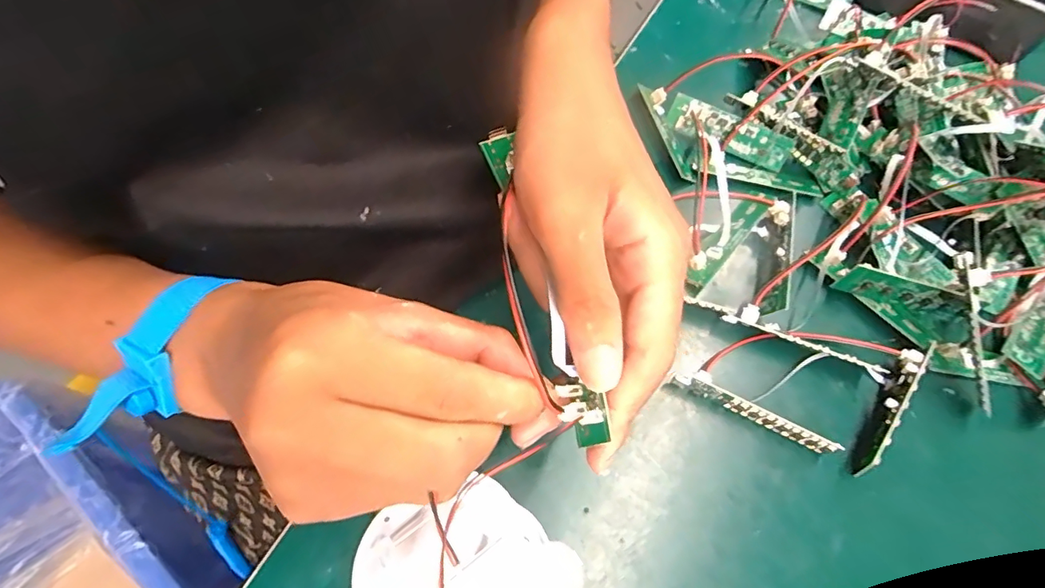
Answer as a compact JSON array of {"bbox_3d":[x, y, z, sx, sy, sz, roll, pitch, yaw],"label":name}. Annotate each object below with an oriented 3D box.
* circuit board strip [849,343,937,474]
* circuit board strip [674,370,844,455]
[{"bbox_3d":[0.189,0.056,0.256,0.011,0.016,0.080,33,67,12],"label":"circuit board strip"},{"bbox_3d":[0.117,0.058,0.254,0.080,0.017,0.010,25,65,8],"label":"circuit board strip"}]

